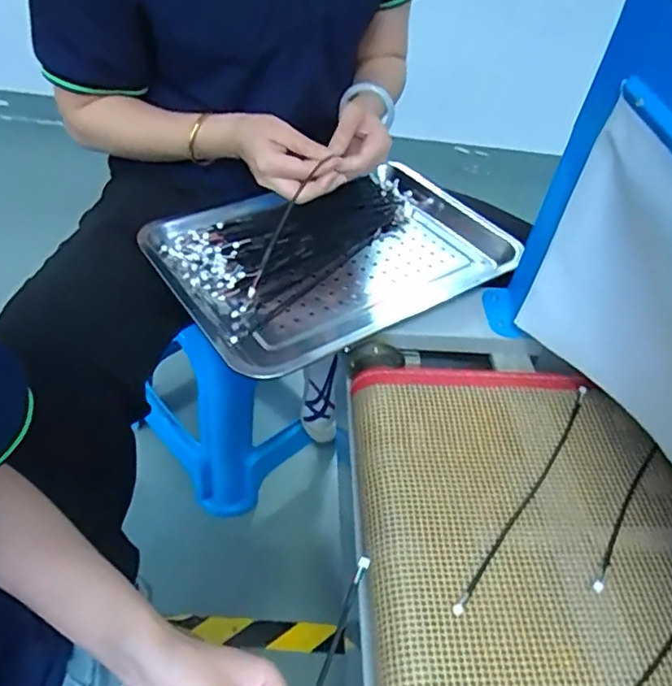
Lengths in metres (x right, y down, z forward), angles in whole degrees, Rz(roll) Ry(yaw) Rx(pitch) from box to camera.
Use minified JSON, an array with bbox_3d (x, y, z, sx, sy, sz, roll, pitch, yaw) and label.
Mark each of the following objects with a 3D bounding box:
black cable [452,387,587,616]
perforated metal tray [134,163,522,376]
[{"bbox_3d":[0.173,0.127,0.512,0.012,0.011,0.280,31,51,21],"label":"black cable"},{"bbox_3d":[0.002,-0.110,0.696,0.398,0.037,0.279,-23,53,-26],"label":"perforated metal tray"}]

